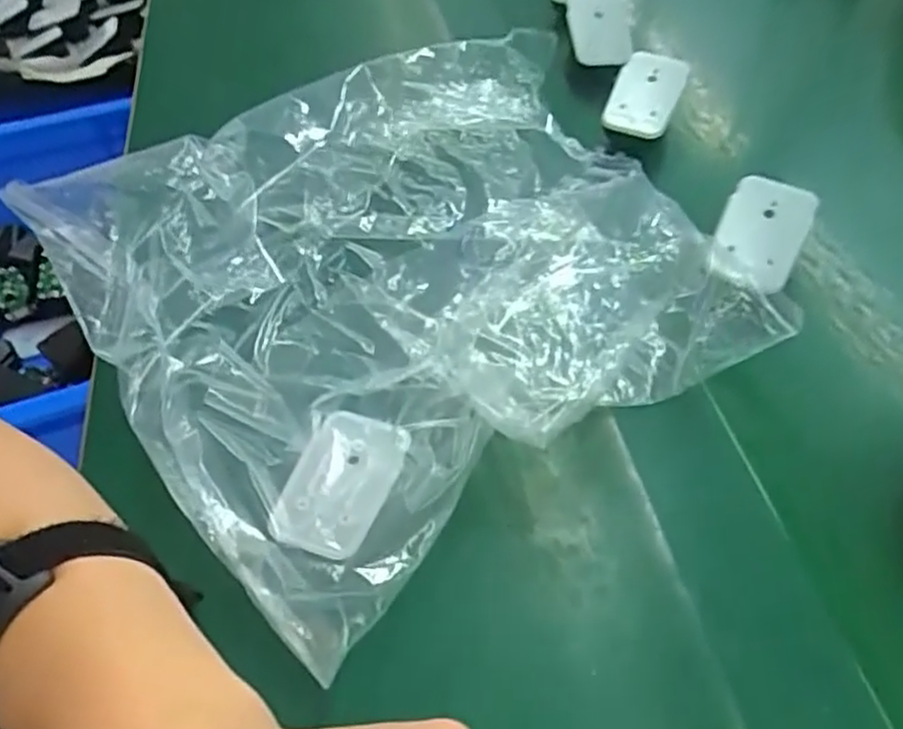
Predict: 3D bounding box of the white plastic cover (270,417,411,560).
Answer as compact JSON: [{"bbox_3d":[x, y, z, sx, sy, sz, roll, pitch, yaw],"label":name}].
[{"bbox_3d":[-0.047,0.048,0.313,0.044,0.012,0.068,12,51,11],"label":"white plastic cover"}]

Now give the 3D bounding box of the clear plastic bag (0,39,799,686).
[{"bbox_3d":[-0.023,-0.050,0.361,0.295,0.068,0.273,-28,55,-21],"label":"clear plastic bag"}]

